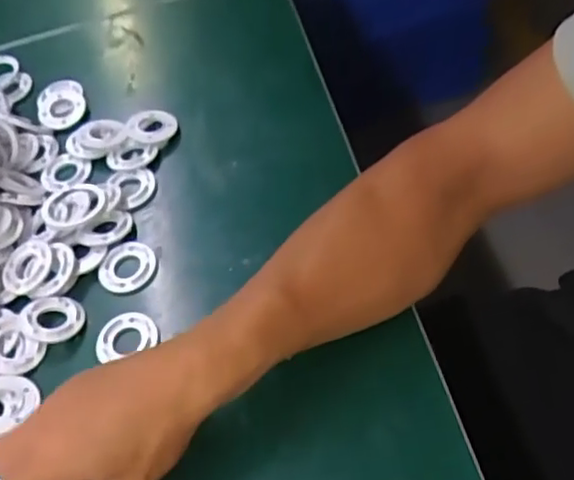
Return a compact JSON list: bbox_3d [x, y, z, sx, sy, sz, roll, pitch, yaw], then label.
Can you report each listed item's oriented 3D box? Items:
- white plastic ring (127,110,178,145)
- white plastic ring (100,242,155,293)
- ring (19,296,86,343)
[{"bbox_3d":[-0.119,-0.100,0.567,0.042,0.014,0.039,-27,55,-7],"label":"white plastic ring"},{"bbox_3d":[-0.122,0.020,0.489,0.044,0.006,0.040,-6,55,8],"label":"white plastic ring"},{"bbox_3d":[-0.172,0.056,0.466,0.044,0.008,0.038,-9,53,-1],"label":"ring"}]

